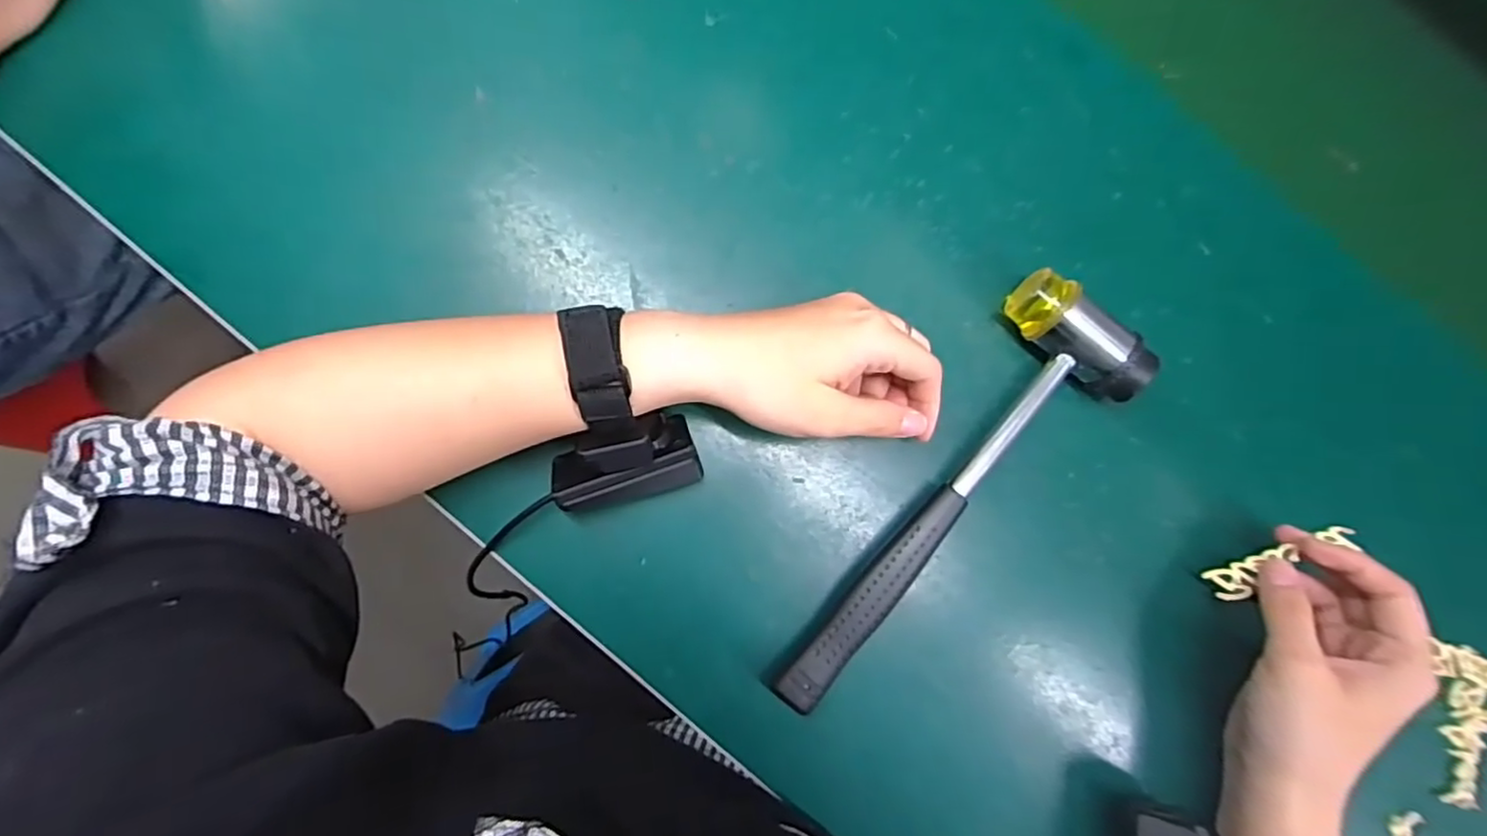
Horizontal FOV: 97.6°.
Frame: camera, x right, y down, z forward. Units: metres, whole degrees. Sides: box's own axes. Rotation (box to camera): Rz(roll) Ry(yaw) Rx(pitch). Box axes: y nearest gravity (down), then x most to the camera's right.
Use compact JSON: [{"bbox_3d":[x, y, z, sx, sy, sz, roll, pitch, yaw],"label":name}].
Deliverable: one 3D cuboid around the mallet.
[{"bbox_3d":[0.104,0.042,0.331,0.079,0.039,0.253,40,82,-1],"label":"mallet"}]

